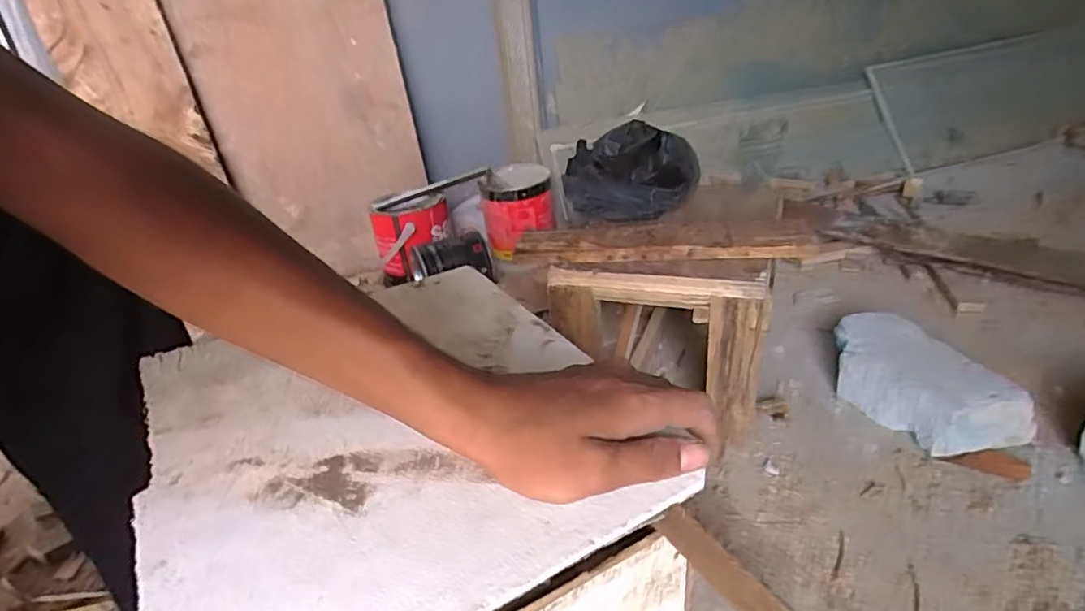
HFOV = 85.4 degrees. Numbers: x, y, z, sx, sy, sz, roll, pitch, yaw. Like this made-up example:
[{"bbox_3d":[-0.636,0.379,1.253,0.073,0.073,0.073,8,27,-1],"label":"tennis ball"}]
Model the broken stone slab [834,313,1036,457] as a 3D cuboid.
[{"bbox_3d":[0.441,0.092,0.690,0.117,0.077,0.194,-13,28,-14],"label":"broken stone slab"}]

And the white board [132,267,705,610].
[{"bbox_3d":[-0.094,0.064,0.357,0.254,0.013,0.305,-16,29,-26],"label":"white board"}]

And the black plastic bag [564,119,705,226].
[{"bbox_3d":[0.119,-0.190,0.803,0.175,0.071,0.211,0,28,13],"label":"black plastic bag"}]

